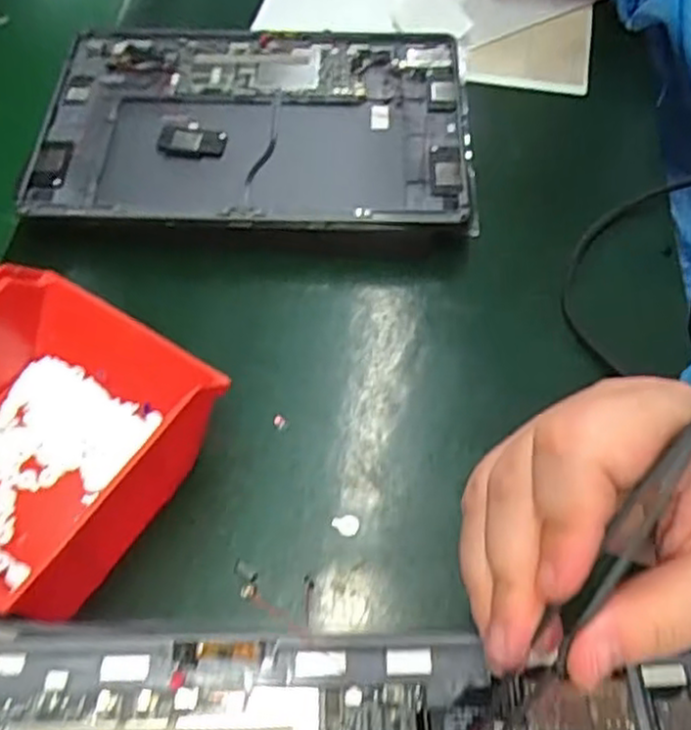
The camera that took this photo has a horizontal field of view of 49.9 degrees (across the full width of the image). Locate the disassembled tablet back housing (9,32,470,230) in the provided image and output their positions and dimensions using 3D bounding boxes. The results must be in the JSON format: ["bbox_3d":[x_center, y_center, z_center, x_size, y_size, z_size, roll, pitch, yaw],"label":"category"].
[{"bbox_3d":[-0.055,-0.146,0.453,0.254,0.013,0.157,2,64,3],"label":"disassembled tablet back housing"}]

